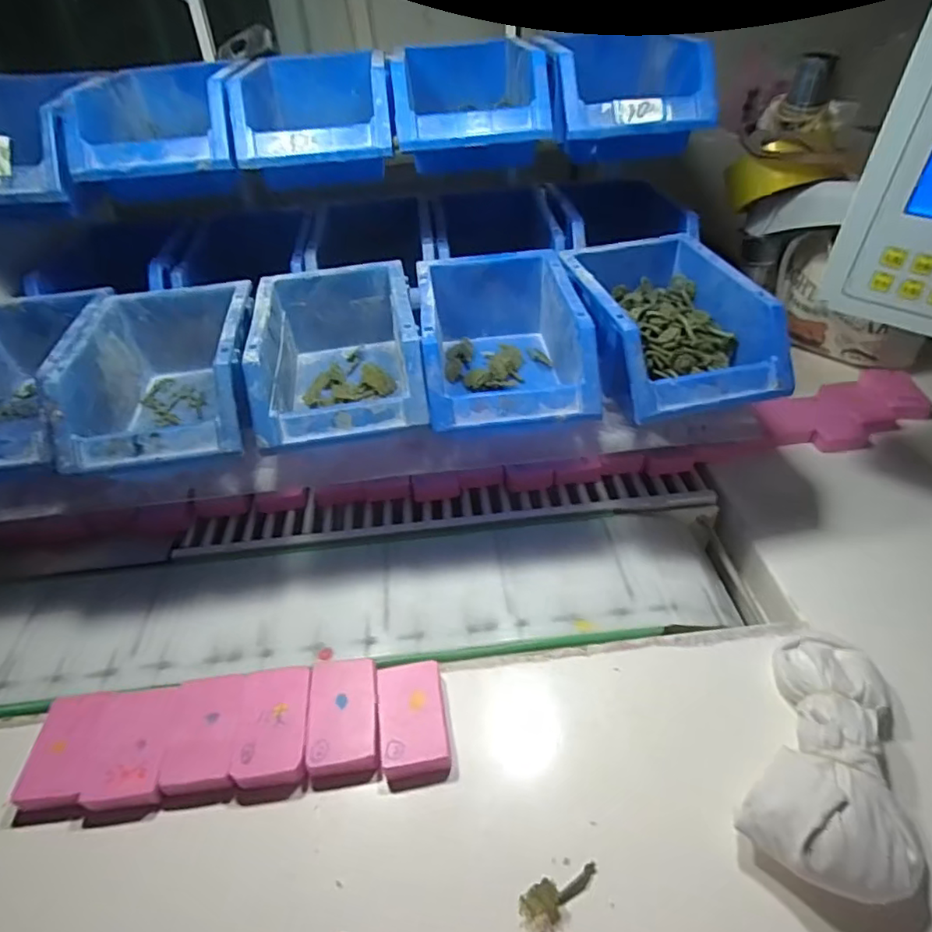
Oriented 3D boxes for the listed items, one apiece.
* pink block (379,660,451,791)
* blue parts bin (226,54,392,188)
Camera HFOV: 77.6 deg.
[{"bbox_3d":[-0.034,0.167,0.383,0.042,0.015,0.074,-8,44,-3],"label":"pink block"},{"bbox_3d":[-0.128,-0.308,0.507,0.118,0.064,0.178,-7,42,-3],"label":"blue parts bin"}]

